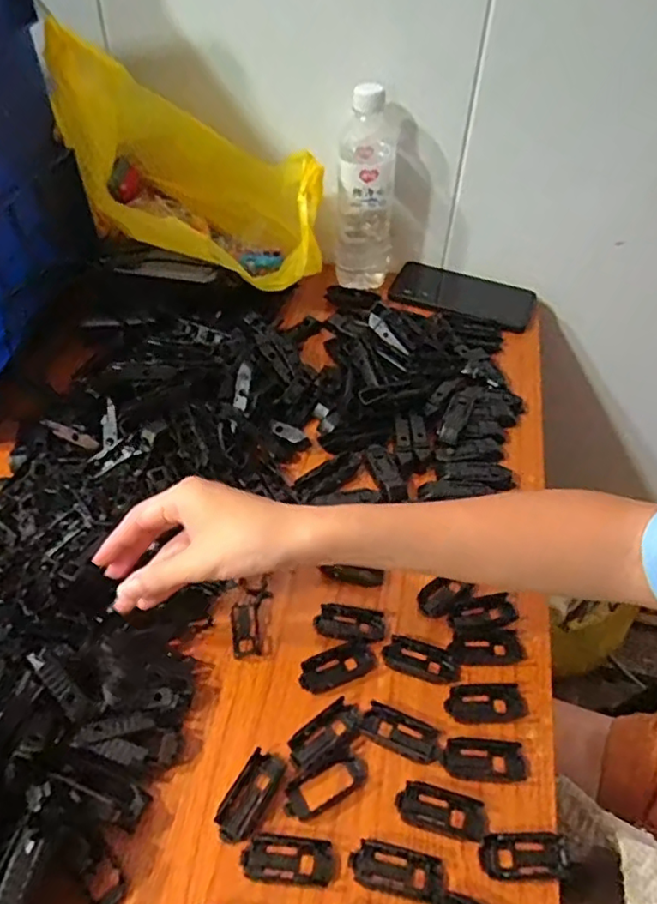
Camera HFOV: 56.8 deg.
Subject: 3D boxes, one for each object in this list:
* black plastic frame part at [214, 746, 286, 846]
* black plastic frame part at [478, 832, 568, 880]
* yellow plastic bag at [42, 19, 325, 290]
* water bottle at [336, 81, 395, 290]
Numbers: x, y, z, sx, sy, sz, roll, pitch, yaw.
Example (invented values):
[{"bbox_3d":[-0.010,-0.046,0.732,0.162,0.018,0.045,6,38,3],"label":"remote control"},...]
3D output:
[{"bbox_3d":[-0.046,0.202,0.358,0.022,0.007,0.050,25,51,20],"label":"black plastic frame part"},{"bbox_3d":[0.110,0.224,0.338,0.048,0.011,0.022,1,47,-2],"label":"black plastic frame part"},{"bbox_3d":[-0.131,-0.285,0.615,0.273,0.196,0.140,14,48,10],"label":"yellow plastic bag"},{"bbox_3d":[0.041,-0.285,0.676,0.063,0.206,0.064,7,47,4],"label":"water bottle"}]

